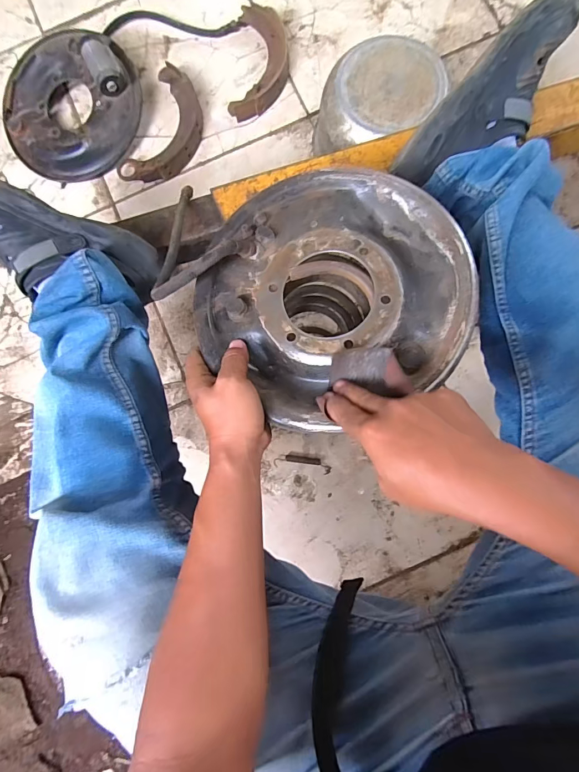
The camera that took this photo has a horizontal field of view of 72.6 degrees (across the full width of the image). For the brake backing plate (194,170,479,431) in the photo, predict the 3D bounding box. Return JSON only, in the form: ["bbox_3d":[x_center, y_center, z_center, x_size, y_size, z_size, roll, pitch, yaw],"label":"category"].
[{"bbox_3d":[0.035,-0.095,0.386,0.250,0.050,0.242,0,85,3],"label":"brake backing plate"}]

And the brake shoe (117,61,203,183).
[{"bbox_3d":[-0.227,-0.471,0.728,0.115,0.035,0.216,25,87,5],"label":"brake shoe"}]

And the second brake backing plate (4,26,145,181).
[{"bbox_3d":[-0.410,-0.519,0.719,0.256,0.083,0.239,0,85,3],"label":"second brake backing plate"}]

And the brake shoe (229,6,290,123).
[{"bbox_3d":[-0.052,-0.604,0.735,0.100,0.031,0.214,4,85,3],"label":"brake shoe"}]

